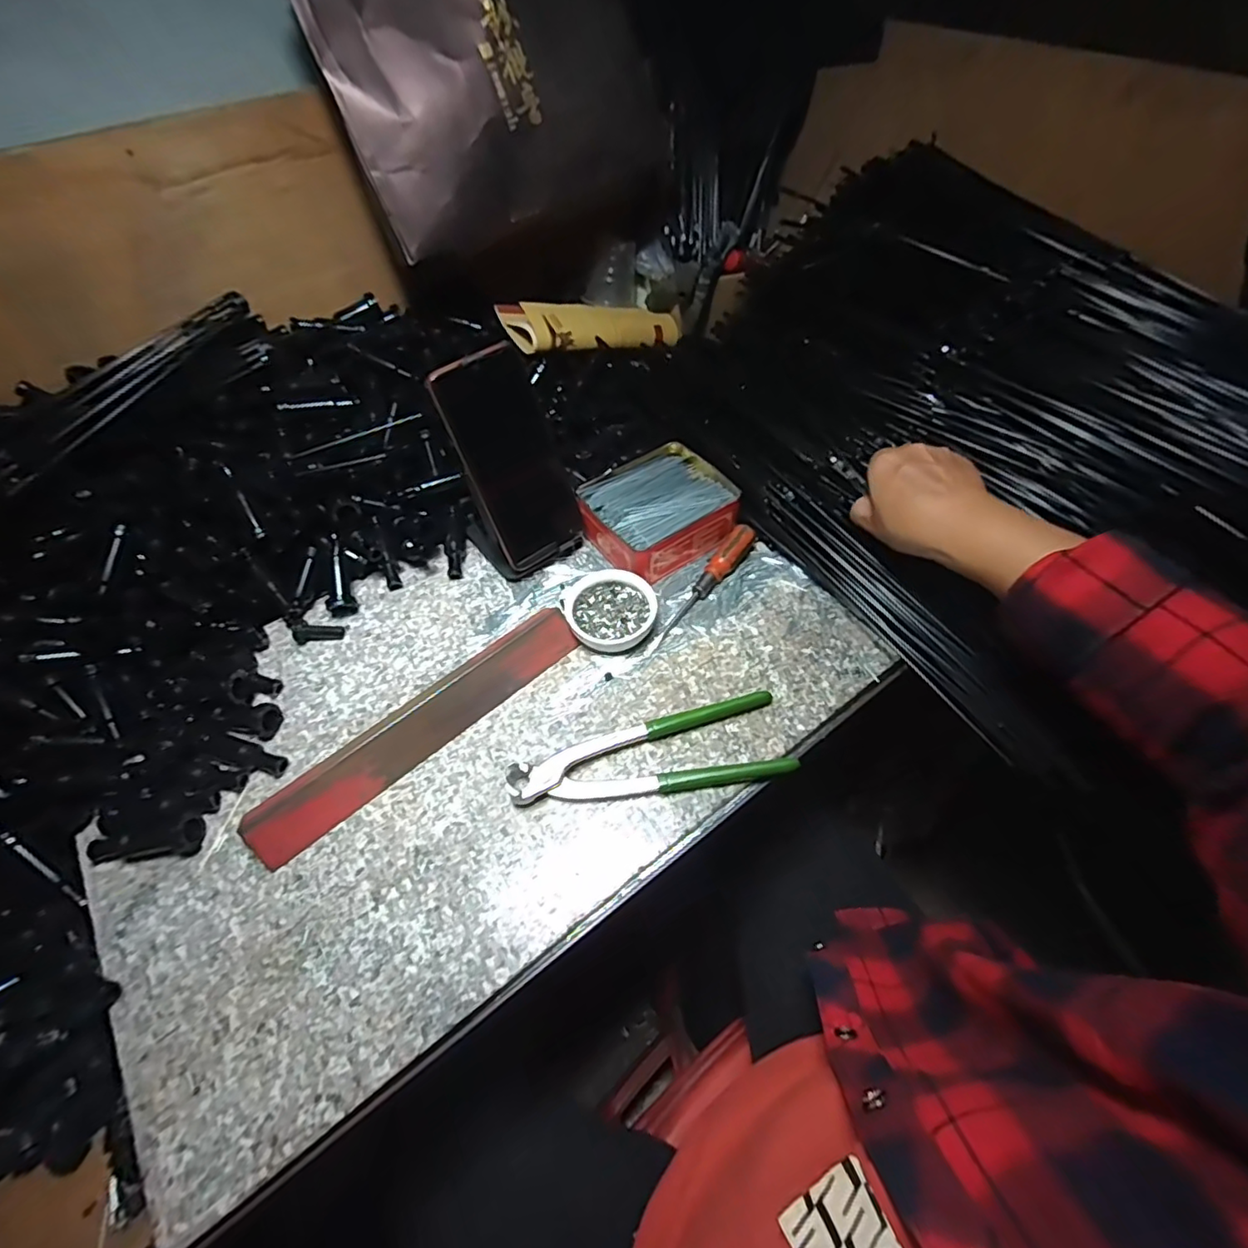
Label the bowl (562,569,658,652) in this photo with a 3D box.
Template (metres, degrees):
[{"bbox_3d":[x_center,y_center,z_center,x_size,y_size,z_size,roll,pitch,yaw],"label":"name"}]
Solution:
[{"bbox_3d":[-0.012,-0.013,0.484,0.071,0.023,0.075,-1,54,1],"label":"bowl"}]

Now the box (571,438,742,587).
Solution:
[{"bbox_3d":[0.030,-0.102,0.533,0.124,0.038,0.105,-30,59,-19],"label":"box"}]

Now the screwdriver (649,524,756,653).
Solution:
[{"bbox_3d":[0.067,-0.033,0.496,0.020,0.023,0.142,31,61,22],"label":"screwdriver"}]

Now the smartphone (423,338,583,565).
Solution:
[{"bbox_3d":[-0.087,-0.129,0.475,0.079,0.168,0.011,-37,35,-22],"label":"smartphone"}]

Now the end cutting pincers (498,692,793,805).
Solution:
[{"bbox_3d":[0.018,0.092,0.415,0.194,0.014,0.062,-10,54,-5],"label":"end cutting pincers"}]

